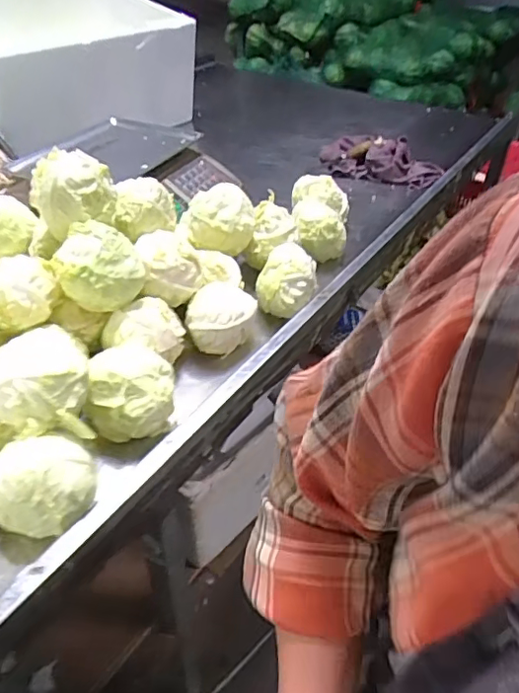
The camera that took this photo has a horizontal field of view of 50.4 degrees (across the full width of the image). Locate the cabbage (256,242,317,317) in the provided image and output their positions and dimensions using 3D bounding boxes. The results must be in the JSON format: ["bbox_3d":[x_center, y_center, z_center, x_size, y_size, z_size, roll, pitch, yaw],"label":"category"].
[{"bbox_3d":[0.036,-0.099,0.832,0.093,0.077,0.096,3,41,2],"label":"cabbage"}]

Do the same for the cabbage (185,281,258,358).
[{"bbox_3d":[-0.056,-0.040,0.770,0.074,0.074,0.095,22,45,22],"label":"cabbage"}]

